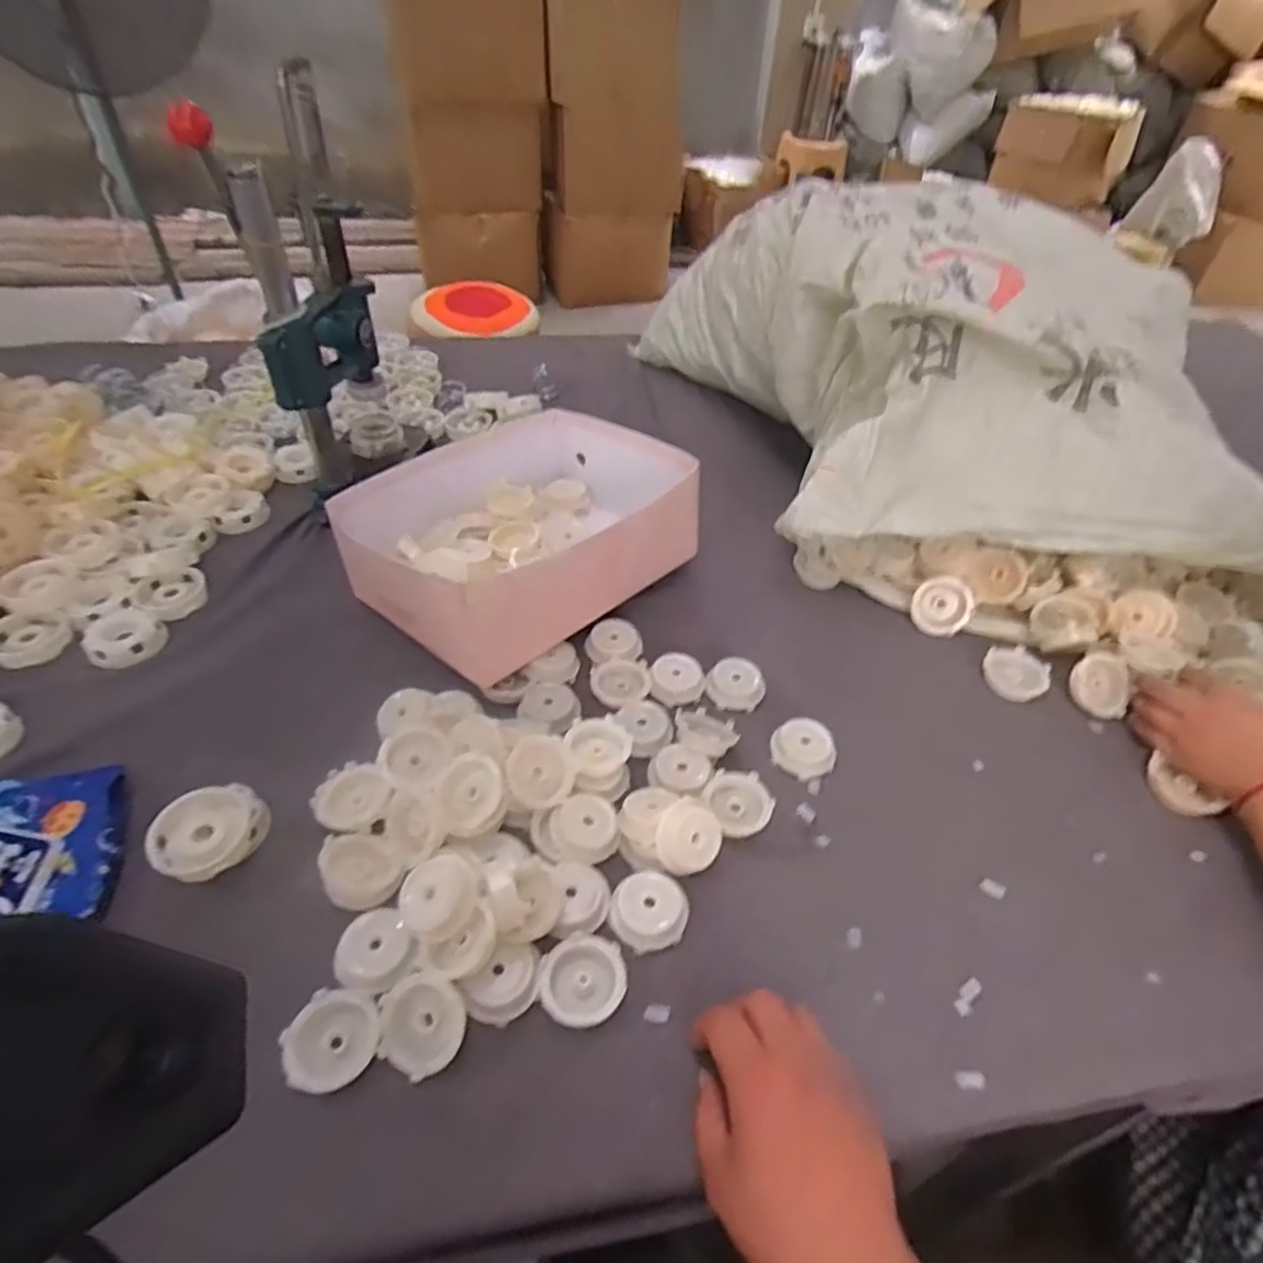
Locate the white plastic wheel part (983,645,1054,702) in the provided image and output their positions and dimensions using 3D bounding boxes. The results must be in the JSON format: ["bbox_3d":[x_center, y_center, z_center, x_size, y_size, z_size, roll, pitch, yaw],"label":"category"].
[{"bbox_3d":[0.367,0.039,0.665,0.057,0.015,0.058,23,49,18],"label":"white plastic wheel part"}]

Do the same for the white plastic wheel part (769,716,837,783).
[{"bbox_3d":[0.146,0.098,0.589,0.052,0.017,0.047,32,52,25],"label":"white plastic wheel part"}]

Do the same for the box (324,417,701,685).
[{"bbox_3d":[-0.110,-0.110,0.711,0.267,0.117,0.315,36,54,28],"label":"box"}]

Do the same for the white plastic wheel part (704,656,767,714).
[{"bbox_3d":[0.095,0.049,0.636,0.052,0.023,0.045,12,46,8],"label":"white plastic wheel part"}]

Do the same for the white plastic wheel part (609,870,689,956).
[{"bbox_3d":[0.012,0.193,0.485,0.051,0.021,0.049,2,45,-2],"label":"white plastic wheel part"}]

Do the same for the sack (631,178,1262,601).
[{"bbox_3d":[0.386,-0.324,0.860,0.576,0.263,0.674,-4,46,-7],"label":"sack"}]

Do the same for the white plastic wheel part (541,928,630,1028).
[{"bbox_3d":[-0.030,0.224,0.452,0.053,0.017,0.056,2,45,-2],"label":"white plastic wheel part"}]

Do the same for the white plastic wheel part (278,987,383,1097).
[{"bbox_3d":[-0.181,0.248,0.422,0.051,0.020,0.054,2,45,-2],"label":"white plastic wheel part"}]

